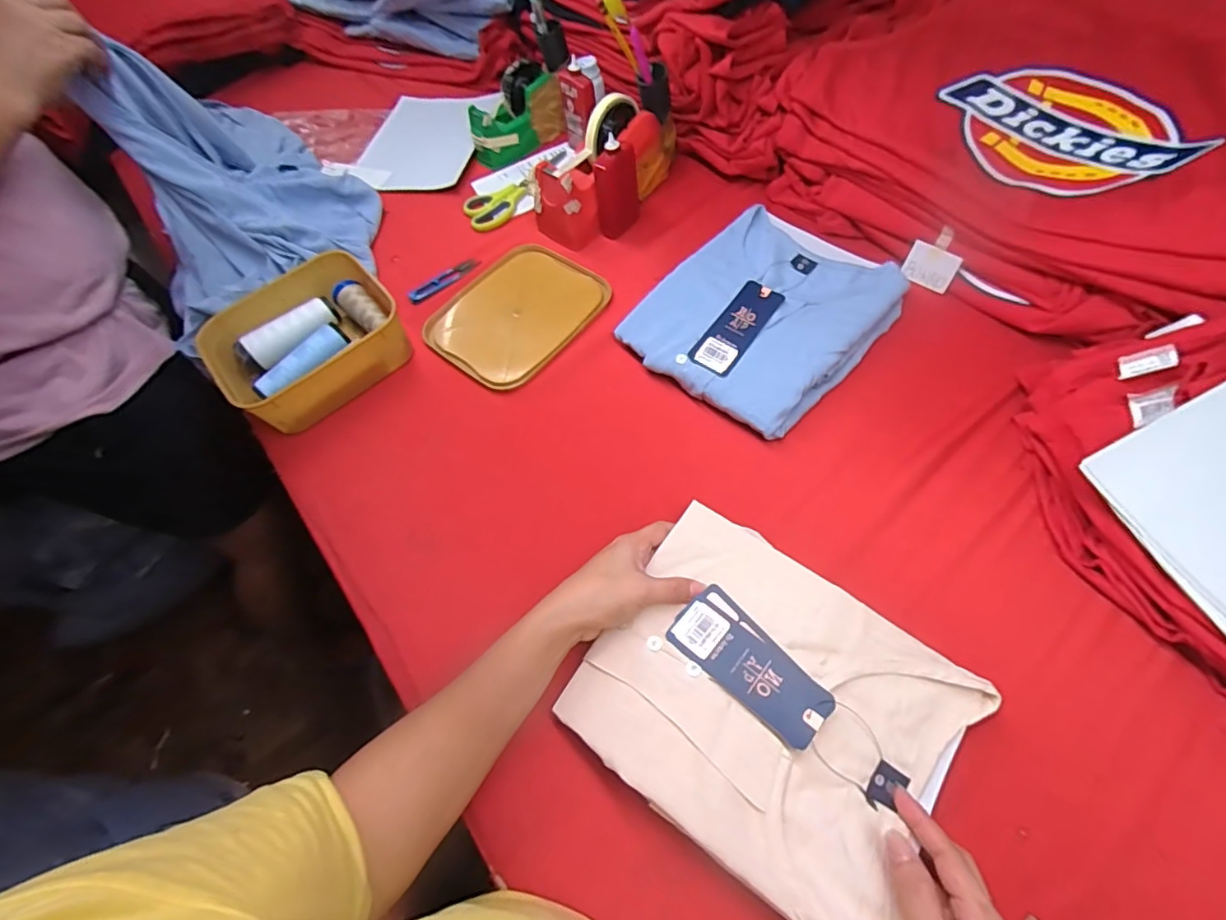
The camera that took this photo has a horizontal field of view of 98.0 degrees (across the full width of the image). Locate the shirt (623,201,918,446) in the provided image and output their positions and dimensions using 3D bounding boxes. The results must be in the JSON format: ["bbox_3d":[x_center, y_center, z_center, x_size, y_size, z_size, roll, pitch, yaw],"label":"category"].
[{"bbox_3d":[0.162,-0.158,0.580,0.213,0.044,0.247,38,68,23],"label":"shirt"}]

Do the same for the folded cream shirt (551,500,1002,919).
[{"bbox_3d":[0.112,0.174,0.389,0.247,0.020,0.203,32,66,21],"label":"folded cream shirt"}]

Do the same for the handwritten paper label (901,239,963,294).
[{"bbox_3d":[0.349,-0.212,0.585,0.053,0.040,0.004,38,44,25],"label":"handwritten paper label"}]

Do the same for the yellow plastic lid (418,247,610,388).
[{"bbox_3d":[-0.118,-0.179,0.639,0.170,0.015,0.199,35,67,22],"label":"yellow plastic lid"}]

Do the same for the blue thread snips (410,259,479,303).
[{"bbox_3d":[-0.216,-0.230,0.680,0.099,0.009,0.020,-35,63,-16],"label":"blue thread snips"}]

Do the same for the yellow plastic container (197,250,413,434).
[{"bbox_3d":[-0.340,-0.134,0.602,0.199,0.059,0.165,-34,63,-16],"label":"yellow plastic container"}]

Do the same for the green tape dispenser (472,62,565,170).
[{"bbox_3d":[-0.141,-0.504,0.773,0.146,0.078,0.066,-26,61,-12],"label":"green tape dispenser"}]

